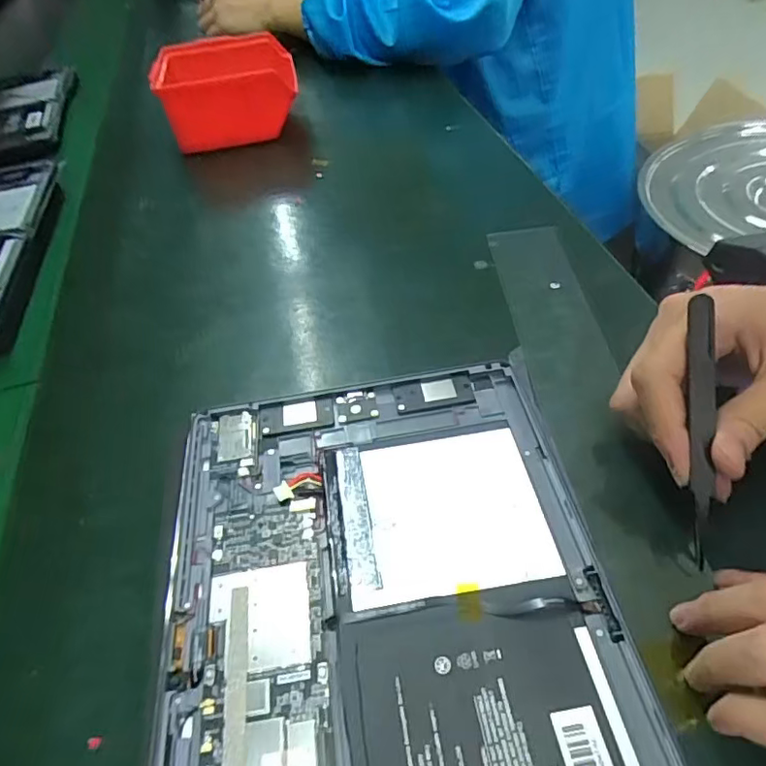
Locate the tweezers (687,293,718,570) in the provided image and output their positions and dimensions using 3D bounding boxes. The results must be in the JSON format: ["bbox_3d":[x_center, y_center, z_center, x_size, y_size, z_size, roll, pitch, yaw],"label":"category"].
[{"bbox_3d":[0.133,0.021,0.227,0.009,0.108,0.004,-1,3,6],"label":"tweezers"}]

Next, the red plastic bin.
[{"bbox_3d":[-0.164,-0.311,0.584,0.140,0.071,0.145,-12,48,-1],"label":"red plastic bin"}]

